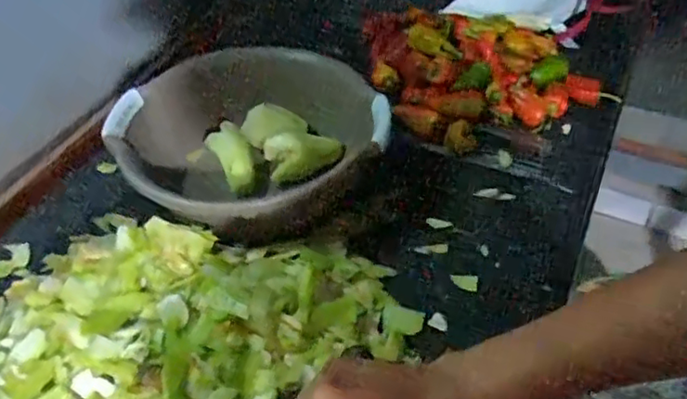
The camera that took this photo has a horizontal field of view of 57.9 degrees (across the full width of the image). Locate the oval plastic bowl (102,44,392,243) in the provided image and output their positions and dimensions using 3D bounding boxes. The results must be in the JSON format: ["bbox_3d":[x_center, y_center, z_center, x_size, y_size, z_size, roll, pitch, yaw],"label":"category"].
[{"bbox_3d":[-0.133,-0.068,0.903,0.373,0.148,0.344,3,45,7],"label":"oval plastic bowl"}]

